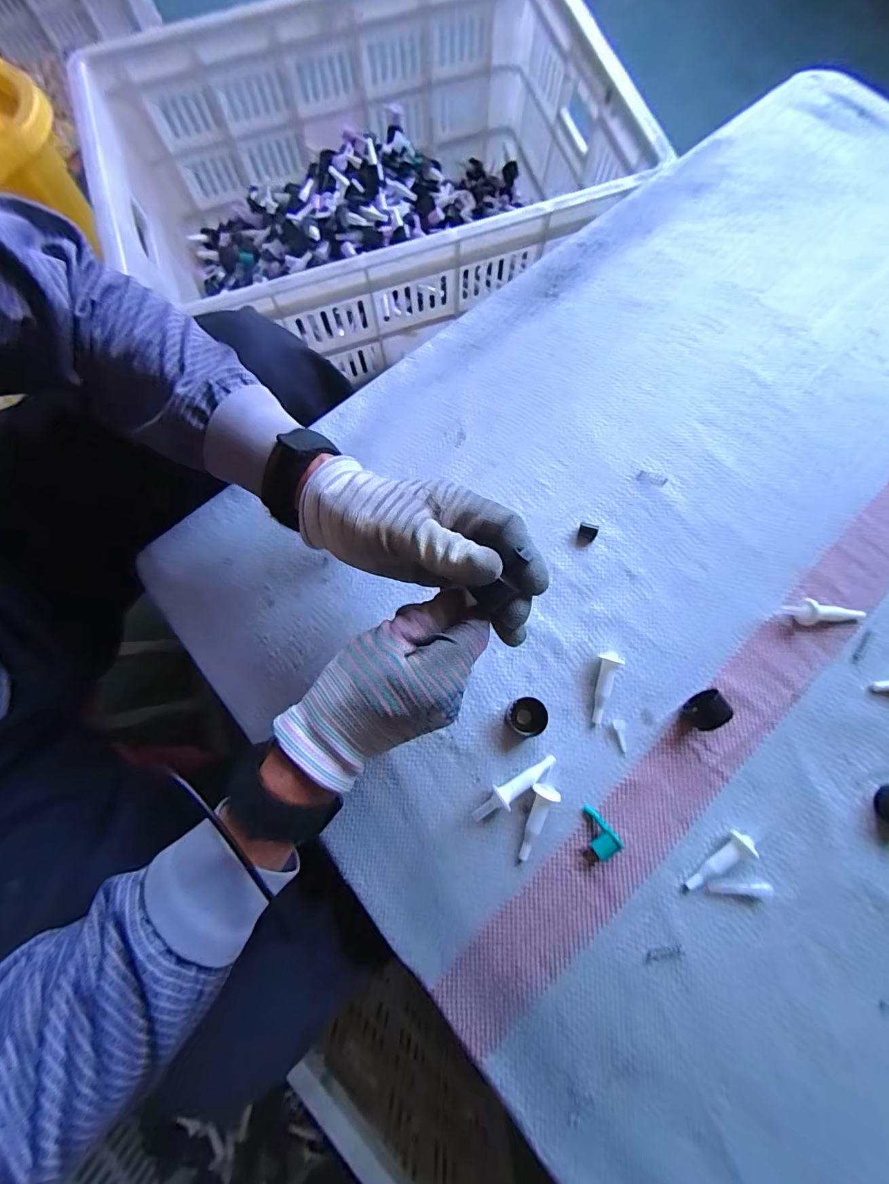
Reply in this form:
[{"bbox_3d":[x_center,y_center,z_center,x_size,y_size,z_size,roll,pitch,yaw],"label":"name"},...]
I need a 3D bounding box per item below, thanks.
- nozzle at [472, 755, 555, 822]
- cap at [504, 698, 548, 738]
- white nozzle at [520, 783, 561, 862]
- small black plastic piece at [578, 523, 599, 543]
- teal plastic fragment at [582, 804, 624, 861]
[{"bbox_3d":[0.055,0.154,0.337,0.076,0.020,0.017,-26,78,-4],"label":"nozzle"},{"bbox_3d":[0.067,0.100,0.350,0.029,0.020,0.029,0,77,2],"label":"cap"},{"bbox_3d":[0.073,0.178,0.332,0.021,0.020,0.056,13,78,4],"label":"white nozzle"},{"bbox_3d":[0.128,-0.053,0.387,0.016,0.010,0.015,13,78,5],"label":"small black plastic piece"},{"bbox_3d":[0.117,0.184,0.332,0.021,0.017,0.032,-37,79,-6],"label":"teal plastic fragment"}]

